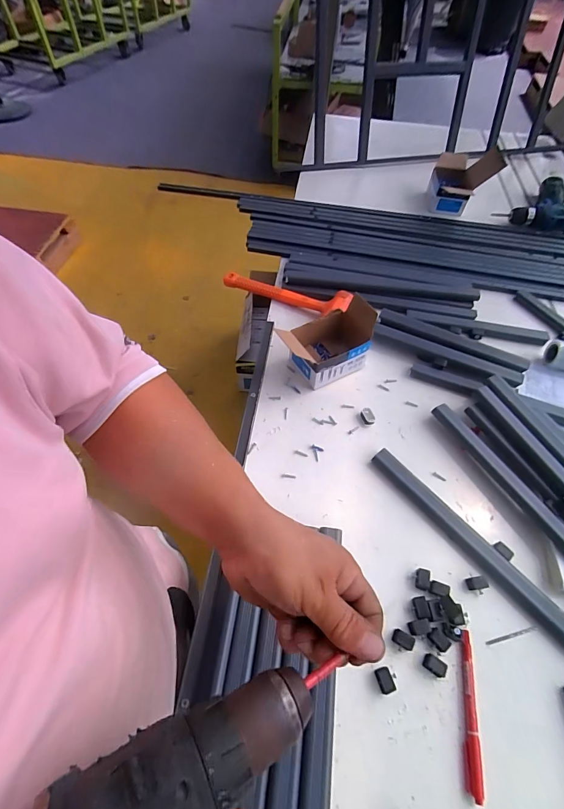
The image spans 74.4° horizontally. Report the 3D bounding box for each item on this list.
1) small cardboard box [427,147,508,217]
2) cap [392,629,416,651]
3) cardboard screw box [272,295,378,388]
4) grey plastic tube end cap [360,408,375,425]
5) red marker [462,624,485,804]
[{"bbox_3d":[0.454,-0.573,0.935,0.143,0.103,0.208,18,57,9],"label":"small cardboard box"},{"bbox_3d":[0.137,0.264,0.417,0.025,0.009,0.015,21,58,14],"label":"cap"},{"bbox_3d":[0.079,-0.098,0.619,0.160,0.081,0.091,-24,59,-16],"label":"cardboard screw box"},{"bbox_3d":[0.133,0.019,0.581,0.017,0.009,0.028,-12,56,-9],"label":"grey plastic tube end cap"},{"bbox_3d":[0.195,0.314,0.384,0.014,0.009,0.137,10,56,7],"label":"red marker"}]

